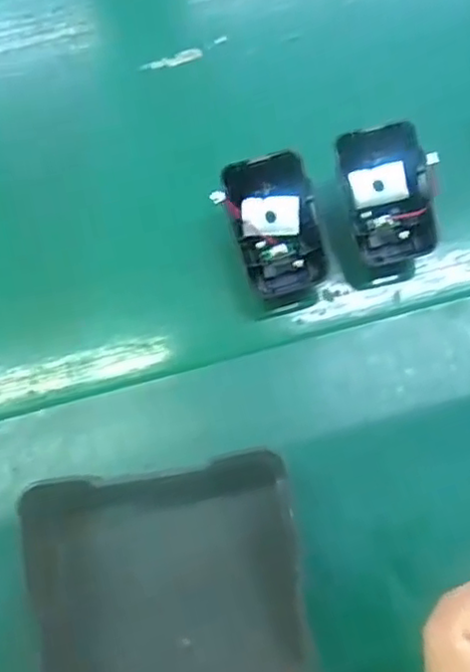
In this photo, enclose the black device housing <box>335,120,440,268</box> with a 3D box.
[{"bbox_3d":[0.076,-0.073,0.342,0.036,0.026,0.066,-16,92,-1],"label":"black device housing"}]

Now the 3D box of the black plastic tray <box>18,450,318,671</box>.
[{"bbox_3d":[-0.027,0.145,0.284,0.125,0.021,0.169,-10,74,1],"label":"black plastic tray"}]

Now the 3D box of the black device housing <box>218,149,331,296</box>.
[{"bbox_3d":[0.020,-0.056,0.337,0.039,0.018,0.069,-16,94,1],"label":"black device housing"}]

